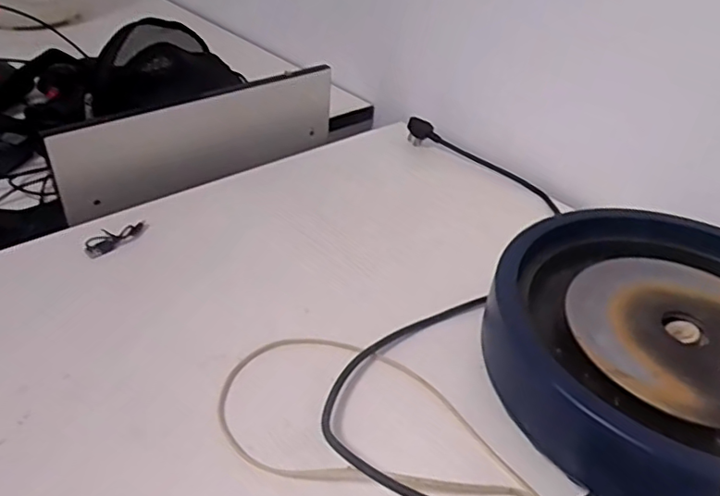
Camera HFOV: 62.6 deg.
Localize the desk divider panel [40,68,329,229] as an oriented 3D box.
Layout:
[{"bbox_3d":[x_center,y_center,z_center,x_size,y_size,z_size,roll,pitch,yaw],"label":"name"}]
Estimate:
[{"bbox_3d":[-0.200,-0.148,0.775,0.383,0.108,0.021,-24,46,-31],"label":"desk divider panel"}]

